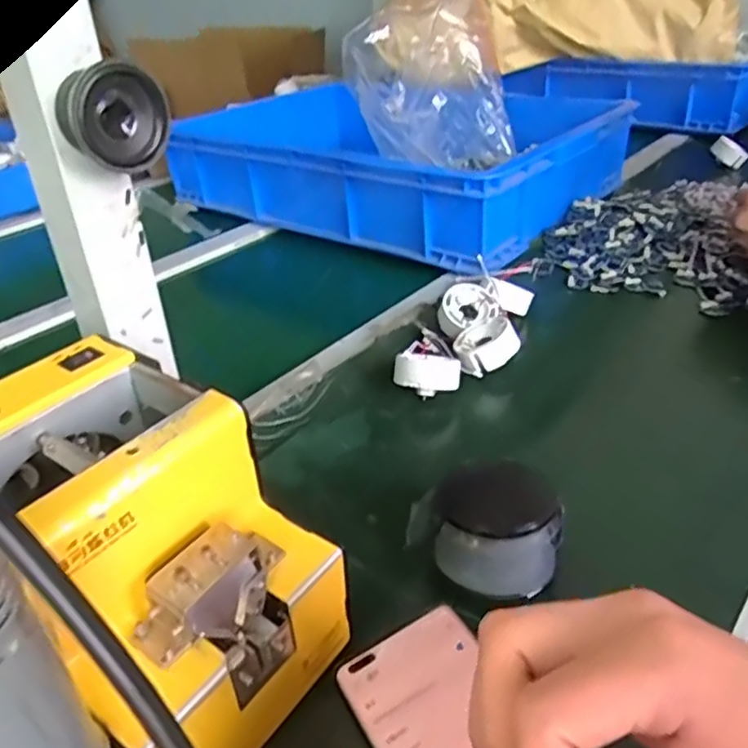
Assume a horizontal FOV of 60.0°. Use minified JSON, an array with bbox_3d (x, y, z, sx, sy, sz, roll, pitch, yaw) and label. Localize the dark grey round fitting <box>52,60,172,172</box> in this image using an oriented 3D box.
[{"bbox_3d":[-0.135,-0.136,0.340,0.054,0.049,0.027,-23,38,-27],"label":"dark grey round fitting"}]

